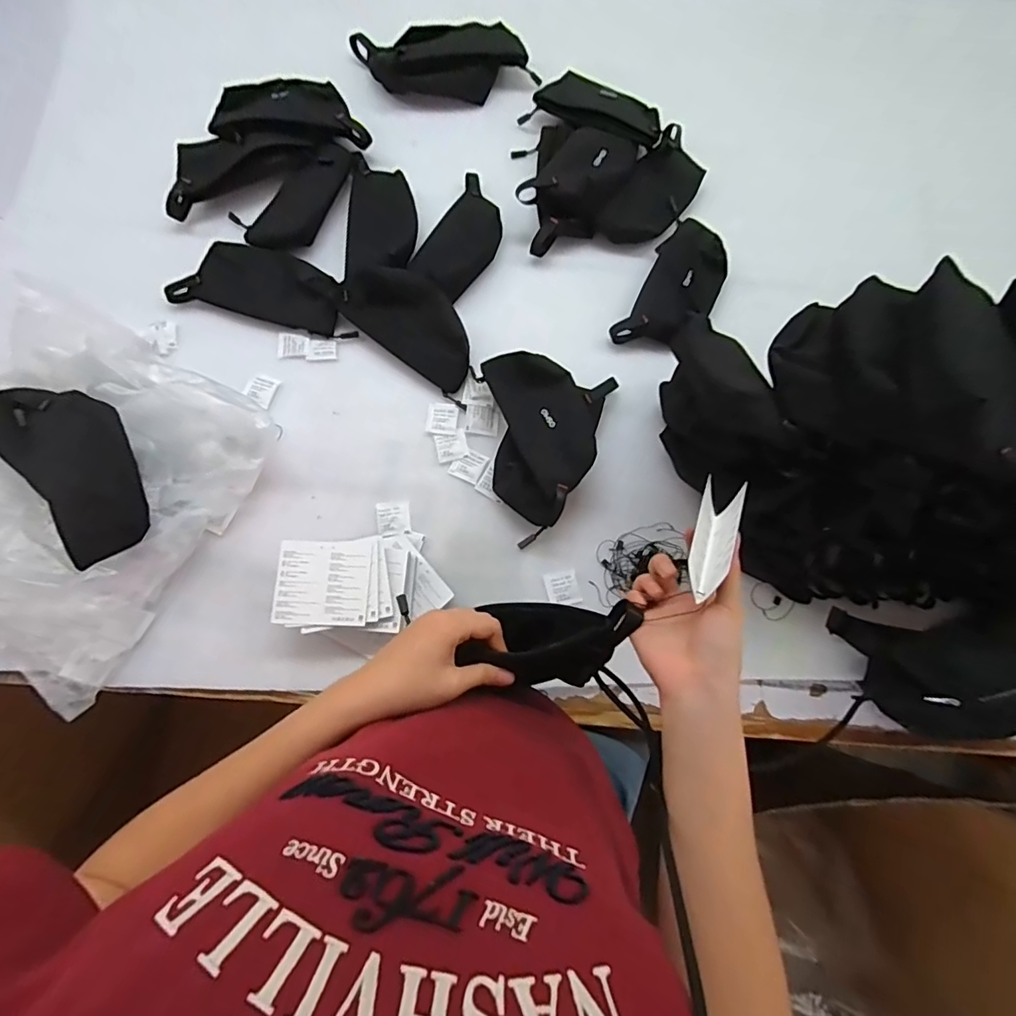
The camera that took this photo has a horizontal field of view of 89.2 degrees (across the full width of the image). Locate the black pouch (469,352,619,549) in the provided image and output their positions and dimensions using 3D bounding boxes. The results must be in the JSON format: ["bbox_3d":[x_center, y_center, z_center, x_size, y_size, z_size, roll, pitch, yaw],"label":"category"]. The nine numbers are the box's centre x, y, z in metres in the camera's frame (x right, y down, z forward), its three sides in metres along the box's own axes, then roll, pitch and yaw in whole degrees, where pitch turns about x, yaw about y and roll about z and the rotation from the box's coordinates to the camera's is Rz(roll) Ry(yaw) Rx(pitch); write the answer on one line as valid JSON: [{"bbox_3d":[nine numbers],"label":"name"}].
[{"bbox_3d":[0.062,-0.082,0.626,0.168,0.054,0.219,-7,77,-4],"label":"black pouch"}]

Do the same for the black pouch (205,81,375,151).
[{"bbox_3d":[-0.305,-0.547,0.724,0.218,0.040,0.090,-2,77,-2],"label":"black pouch"}]

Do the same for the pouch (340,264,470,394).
[{"bbox_3d":[-0.120,-0.241,0.658,0.189,0.027,0.098,37,78,6],"label":"pouch"}]

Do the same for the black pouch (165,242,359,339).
[{"bbox_3d":[-0.319,-0.295,0.680,0.235,0.032,0.091,14,77,1],"label":"black pouch"}]

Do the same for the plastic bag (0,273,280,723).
[{"bbox_3d":[-0.502,-0.032,0.578,0.343,0.100,0.397,33,78,6],"label":"plastic bag"}]

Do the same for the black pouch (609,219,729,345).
[{"bbox_3d":[0.228,-0.293,0.685,0.096,0.030,0.196,29,77,5],"label":"black pouch"}]

